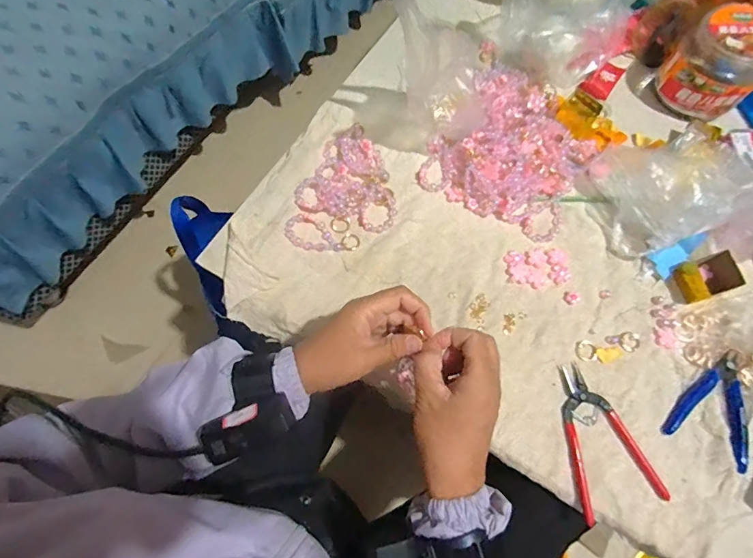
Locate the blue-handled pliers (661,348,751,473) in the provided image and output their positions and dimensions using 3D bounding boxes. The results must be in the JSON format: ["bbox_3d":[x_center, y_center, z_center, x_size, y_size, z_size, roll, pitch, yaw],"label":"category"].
[{"bbox_3d":[0.360,0.127,0.438,0.077,0.012,0.118,26,71,10],"label":"blue-handled pliers"}]

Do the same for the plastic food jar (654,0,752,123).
[{"bbox_3d":[0.441,-0.279,0.532,0.085,0.085,0.106,-33,72,-12],"label":"plastic food jar"}]

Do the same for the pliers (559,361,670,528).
[{"bbox_3d":[0.230,0.161,0.427,0.083,0.007,0.144,-12,69,-4],"label":"pliers"}]

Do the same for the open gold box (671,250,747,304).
[{"bbox_3d":[0.378,-0.003,0.472,0.053,0.038,0.046,-14,69,-5],"label":"open gold box"}]

